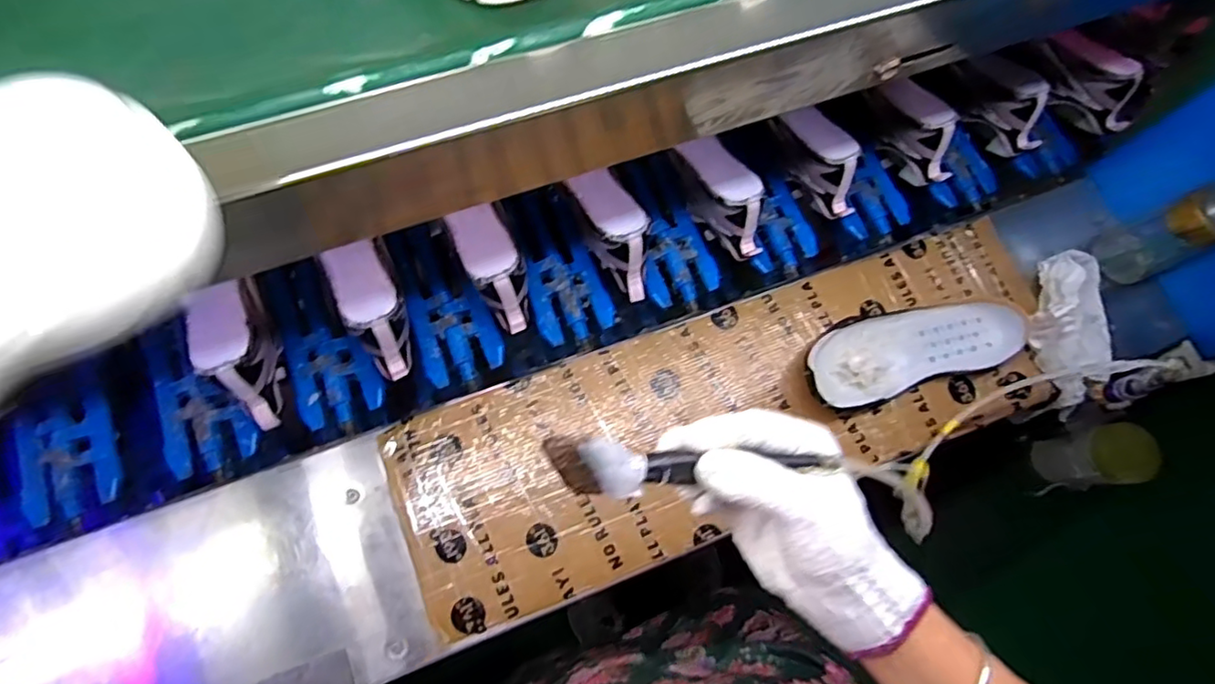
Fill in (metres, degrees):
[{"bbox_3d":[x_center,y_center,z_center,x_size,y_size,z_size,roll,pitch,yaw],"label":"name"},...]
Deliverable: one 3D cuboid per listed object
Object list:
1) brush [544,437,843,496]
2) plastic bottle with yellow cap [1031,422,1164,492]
[{"bbox_3d":[0.049,0.067,0.331,0.162,0.014,0.028,1,77,-11],"label":"brush"},{"bbox_3d":[0.612,0.146,0.779,0.066,0.128,0.070,-7,77,-3],"label":"plastic bottle with yellow cap"}]

